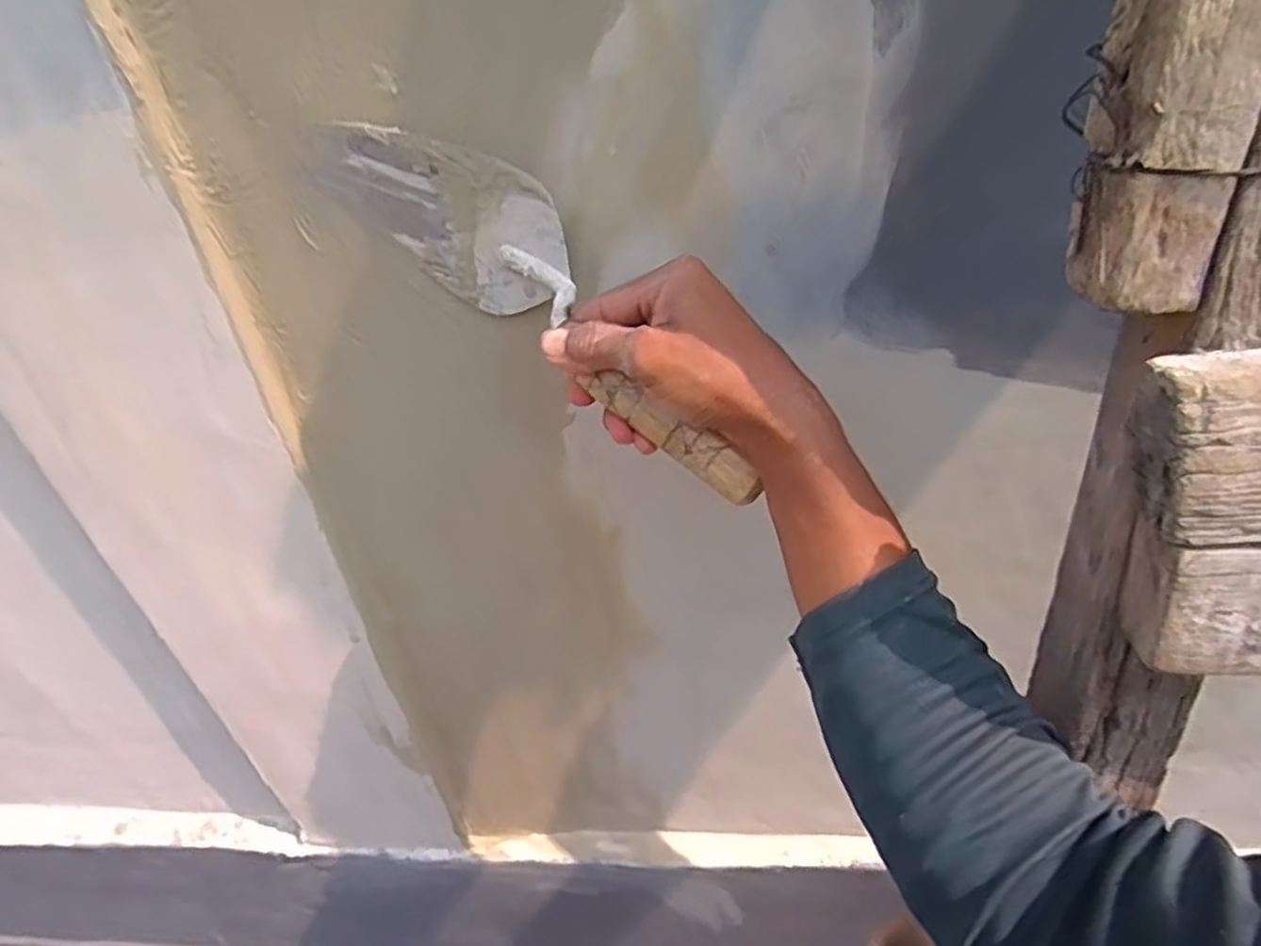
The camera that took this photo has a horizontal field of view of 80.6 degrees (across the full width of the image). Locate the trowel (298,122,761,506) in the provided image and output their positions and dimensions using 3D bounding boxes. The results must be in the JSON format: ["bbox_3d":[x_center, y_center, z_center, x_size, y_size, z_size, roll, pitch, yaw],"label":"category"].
[{"bbox_3d":[-0.047,-0.089,0.409,0.297,0.086,0.067,44,53,7],"label":"trowel"}]

